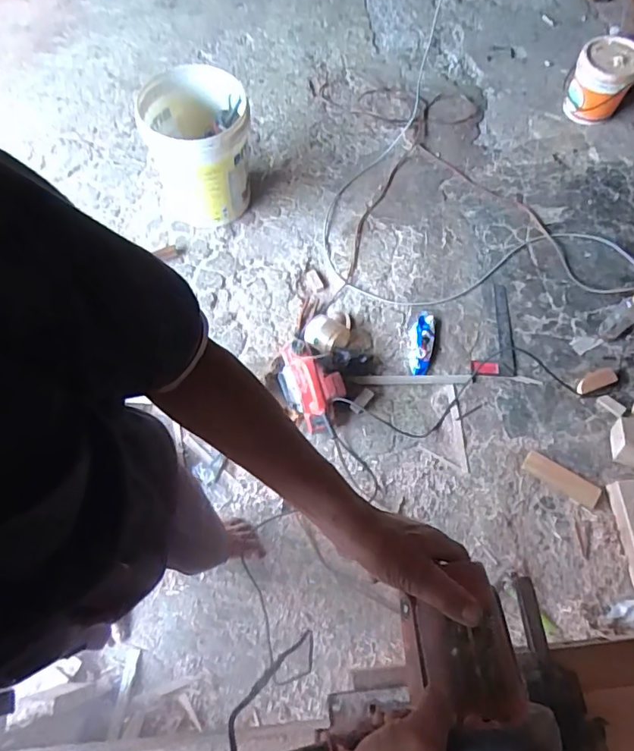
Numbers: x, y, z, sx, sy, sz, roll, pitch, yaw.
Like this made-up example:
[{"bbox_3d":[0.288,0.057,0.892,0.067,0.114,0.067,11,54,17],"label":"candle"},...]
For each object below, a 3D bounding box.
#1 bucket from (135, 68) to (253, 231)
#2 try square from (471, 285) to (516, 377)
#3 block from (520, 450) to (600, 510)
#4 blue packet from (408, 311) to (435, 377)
[{"bbox_3d":[-0.350,-0.683,1.569,0.322,0.337,0.307,-1,69,3],"label":"bucket"},{"bbox_3d":[0.514,-0.139,1.491,0.117,0.024,0.300,4,69,5],"label":"try square"},{"bbox_3d":[0.621,0.262,1.299,0.189,0.011,0.055,32,74,14],"label":"block"},{"bbox_3d":[0.299,-0.094,1.477,0.071,0.015,0.203,7,70,6],"label":"blue packet"}]

